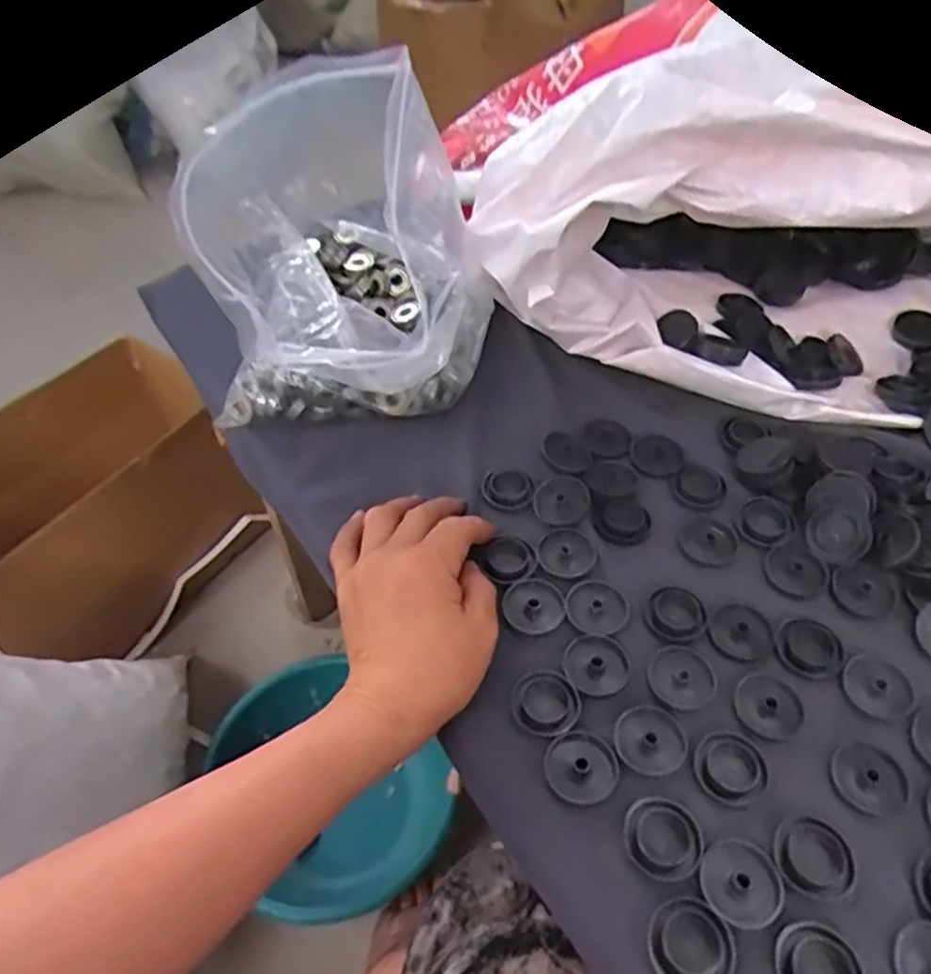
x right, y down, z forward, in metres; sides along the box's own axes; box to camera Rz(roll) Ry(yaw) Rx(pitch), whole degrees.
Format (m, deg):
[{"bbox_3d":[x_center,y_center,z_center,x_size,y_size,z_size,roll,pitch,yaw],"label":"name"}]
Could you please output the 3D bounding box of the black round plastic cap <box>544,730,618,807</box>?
[{"bbox_3d":[0.055,0.133,0.352,0.032,0.005,0.033,-1,49,1],"label":"black round plastic cap"}]

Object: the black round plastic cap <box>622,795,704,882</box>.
[{"bbox_3d":[0.087,0.154,0.328,0.032,0.004,0.033,-1,49,1],"label":"black round plastic cap"}]

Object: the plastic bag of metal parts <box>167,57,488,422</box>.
[{"bbox_3d":[-0.090,-0.167,0.484,0.171,0.173,0.253,-15,51,-11],"label":"plastic bag of metal parts"}]

